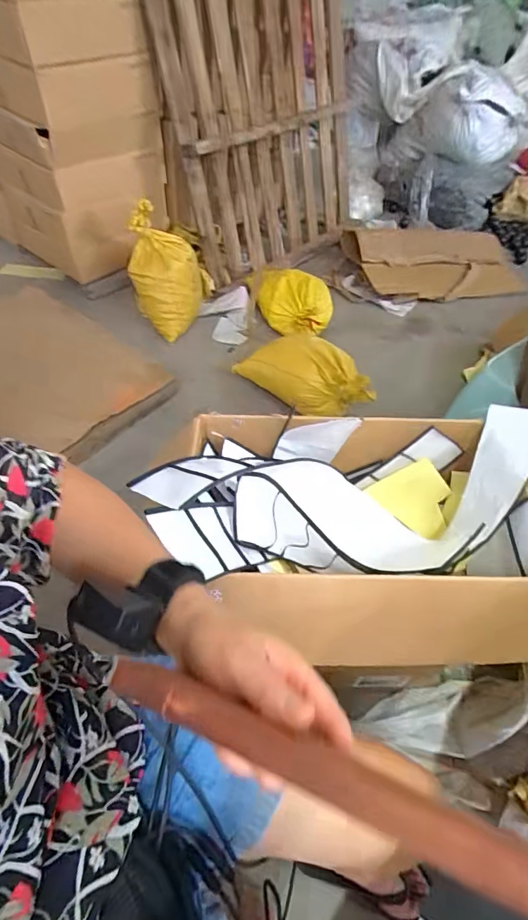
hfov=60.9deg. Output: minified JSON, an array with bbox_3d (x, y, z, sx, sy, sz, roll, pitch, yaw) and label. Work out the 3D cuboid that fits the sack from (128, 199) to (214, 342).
[{"bbox_3d":[-0.345,-0.685,1.662,0.299,0.372,0.274,-5,51,-7],"label":"sack"}]

